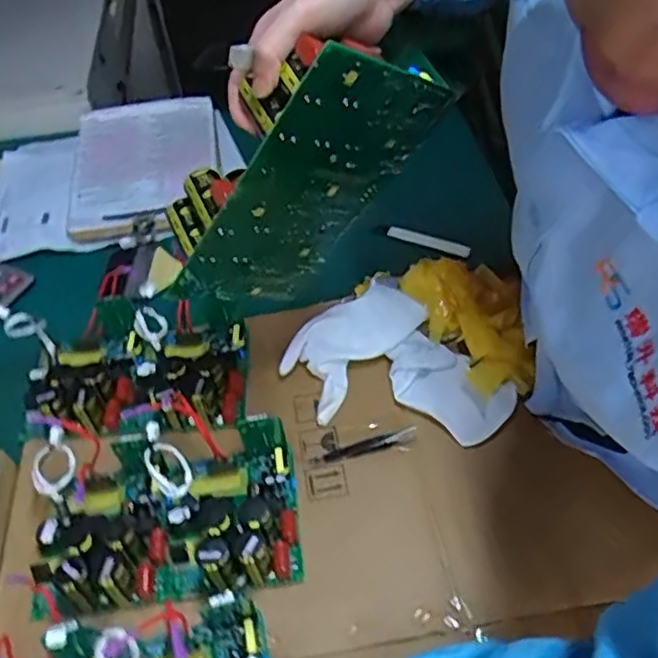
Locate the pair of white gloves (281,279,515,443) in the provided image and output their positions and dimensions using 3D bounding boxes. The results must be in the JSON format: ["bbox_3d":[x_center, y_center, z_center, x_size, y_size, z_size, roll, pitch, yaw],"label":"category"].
[{"bbox_3d":[0.077,0.038,0.712,0.199,0.041,0.227,-32,53,-21],"label":"pair of white gloves"}]

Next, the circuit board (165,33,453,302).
[{"bbox_3d":[-0.028,-0.117,0.517,0.141,0.237,0.046,1,52,-47],"label":"circuit board"}]

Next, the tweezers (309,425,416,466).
[{"bbox_3d":[0.035,0.120,0.667,0.109,0.009,0.019,-13,49,-6],"label":"tweezers"}]

